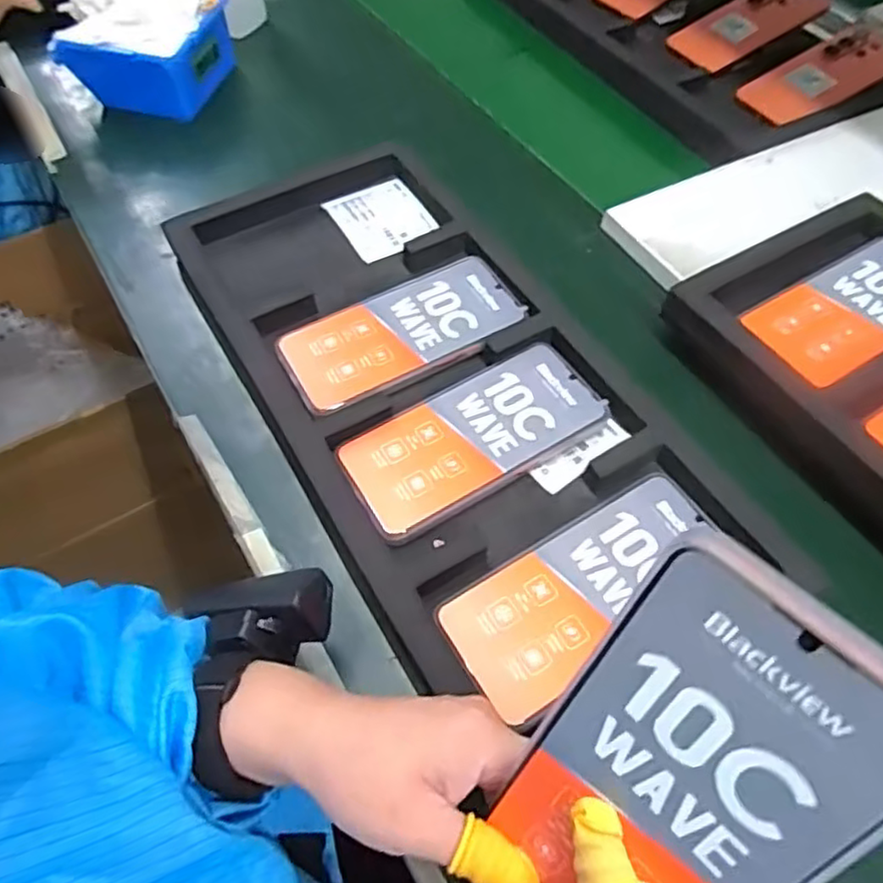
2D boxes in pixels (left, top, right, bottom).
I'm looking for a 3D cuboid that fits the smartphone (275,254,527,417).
[{"bbox_3d":[-0.027,-0.081,0.485,0.172,0.007,0.079,-25,62,-17],"label":"smartphone"}]

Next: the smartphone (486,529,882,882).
[{"bbox_3d":[0.068,0.109,0.205,0.007,0.165,0.075,-16,48,-46],"label":"smartphone"}]

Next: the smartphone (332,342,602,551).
[{"bbox_3d":[0.021,-0.007,0.437,0.170,0.006,0.078,-28,63,-19],"label":"smartphone"}]

